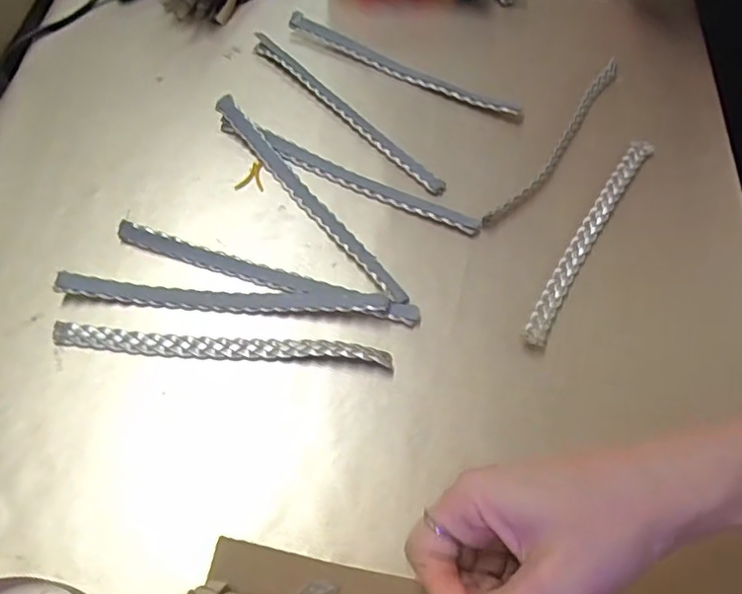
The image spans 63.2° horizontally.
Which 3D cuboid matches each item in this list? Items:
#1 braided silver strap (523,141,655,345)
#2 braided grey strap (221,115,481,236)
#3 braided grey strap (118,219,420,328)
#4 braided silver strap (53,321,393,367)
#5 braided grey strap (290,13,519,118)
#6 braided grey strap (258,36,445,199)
[{"bbox_3d":[0.144,-0.041,0.395,0.015,0.010,0.188,31,64,13],"label":"braided silver strap"},{"bbox_3d":[-0.017,-0.082,0.408,0.189,0.008,0.012,23,63,9],"label":"braided grey strap"},{"bbox_3d":[-0.063,-0.015,0.365,0.189,0.008,0.014,16,62,5],"label":"braided grey strap"},{"bbox_3d":[-0.084,0.028,0.343,0.188,0.009,0.012,5,62,-1],"label":"braided silver strap"},{"bbox_3d":[0.023,-0.174,0.459,0.192,0.015,0.011,26,63,10],"label":"braided grey strap"},{"bbox_3d":[-0.020,-0.134,0.435,0.189,0.008,0.013,42,67,17],"label":"braided grey strap"}]

